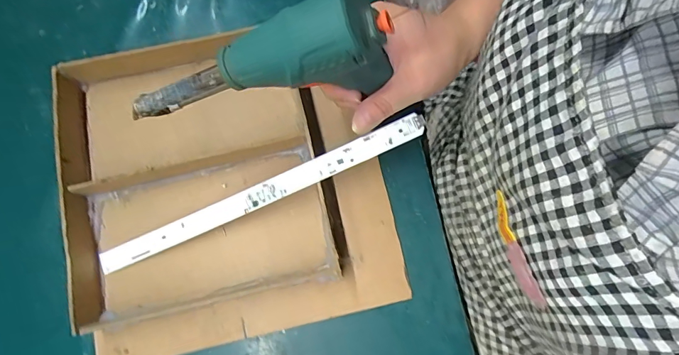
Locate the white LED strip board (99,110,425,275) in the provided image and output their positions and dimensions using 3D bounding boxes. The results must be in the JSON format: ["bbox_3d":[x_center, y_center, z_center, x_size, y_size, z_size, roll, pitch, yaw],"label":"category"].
[{"bbox_3d":[-0.067,0.015,0.314,0.282,0.006,0.019,-24,83,8],"label":"white LED strip board"}]

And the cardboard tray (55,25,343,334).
[{"bbox_3d":[-0.119,-0.008,0.334,0.212,0.034,0.223,-12,78,-2],"label":"cardboard tray"}]

